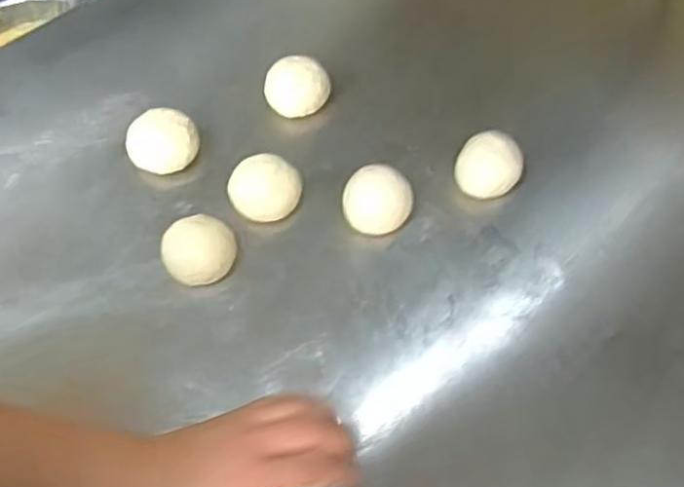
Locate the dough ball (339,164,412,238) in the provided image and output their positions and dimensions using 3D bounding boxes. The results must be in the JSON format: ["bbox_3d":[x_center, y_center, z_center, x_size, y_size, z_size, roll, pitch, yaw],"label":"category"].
[{"bbox_3d":[0.029,-0.035,0.520,0.054,0.037,0.047,22,67,9],"label":"dough ball"}]

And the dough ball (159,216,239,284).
[{"bbox_3d":[-0.115,0.006,0.514,0.056,0.034,0.052,0,65,-1],"label":"dough ball"}]

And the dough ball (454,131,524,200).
[{"bbox_3d":[0.123,-0.064,0.534,0.052,0.043,0.045,24,67,10],"label":"dough ball"}]

